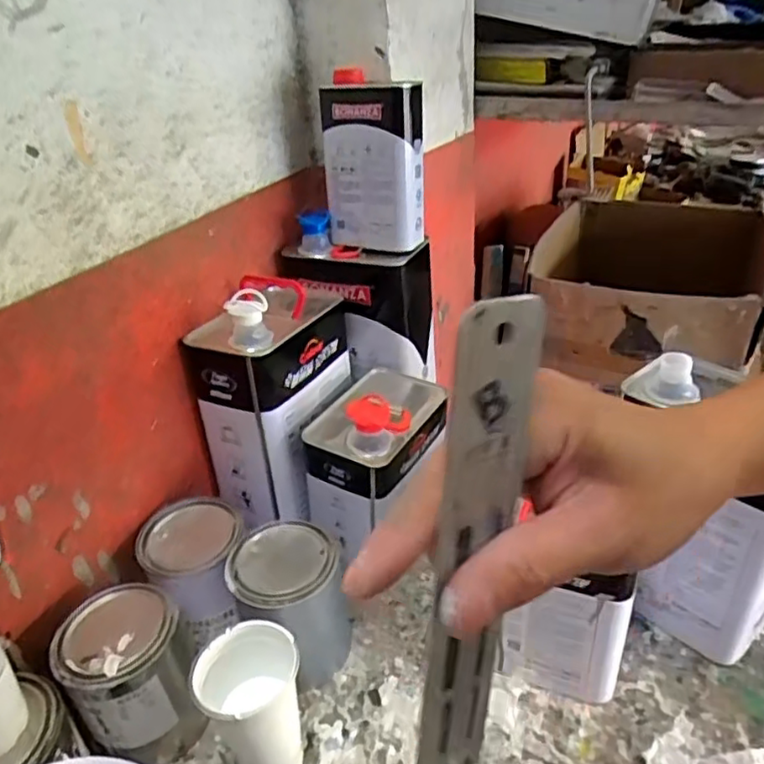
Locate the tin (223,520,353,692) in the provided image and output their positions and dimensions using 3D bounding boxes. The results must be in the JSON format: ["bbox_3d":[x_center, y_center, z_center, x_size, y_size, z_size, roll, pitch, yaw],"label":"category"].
[{"bbox_3d":[-0.088,0.223,0.651,0.106,0.148,0.104,-3,32,2],"label":"tin"}]

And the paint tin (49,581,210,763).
[{"bbox_3d":[-0.226,0.269,0.591,0.106,0.137,0.091,-21,35,-25],"label":"paint tin"}]

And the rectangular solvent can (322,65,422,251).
[{"bbox_3d":[-0.010,-0.242,0.728,0.110,0.172,0.046,15,35,27],"label":"rectangular solvent can"}]

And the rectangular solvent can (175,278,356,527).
[{"bbox_3d":[-0.121,0.003,0.753,0.122,0.237,0.182,10,34,20],"label":"rectangular solvent can"}]

